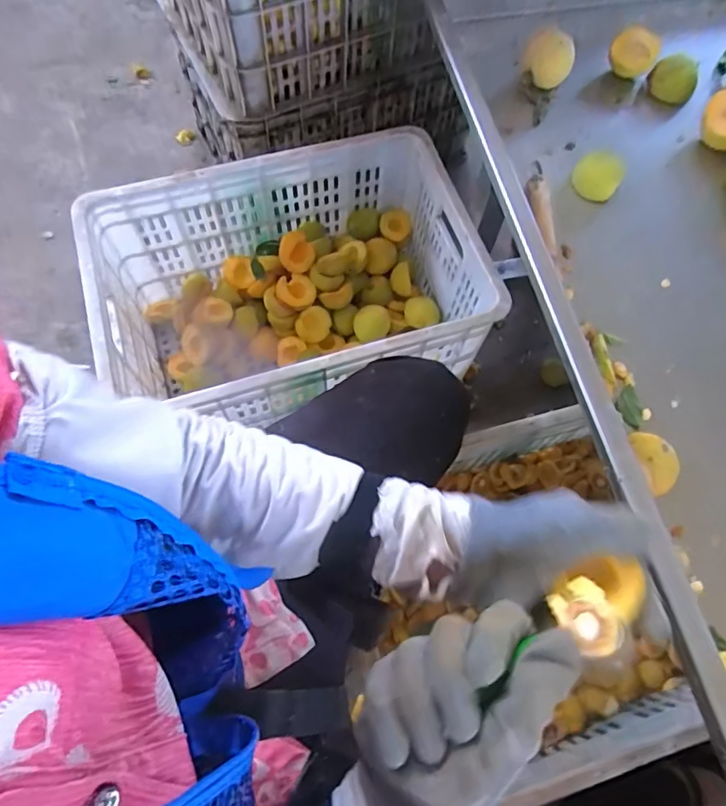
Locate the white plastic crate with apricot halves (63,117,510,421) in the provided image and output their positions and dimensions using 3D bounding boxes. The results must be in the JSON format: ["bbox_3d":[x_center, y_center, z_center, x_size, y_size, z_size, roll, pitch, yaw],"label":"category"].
[{"bbox_3d":[-0.103,-0.158,0.831,0.514,0.257,0.360,-18,70,-9],"label":"white plastic crate with apricot halves"}]

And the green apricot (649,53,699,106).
[{"bbox_3d":[0.391,-0.407,0.669,0.055,0.033,0.049,29,70,9],"label":"green apricot"}]

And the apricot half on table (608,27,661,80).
[{"bbox_3d":[0.345,-0.447,0.677,0.054,0.054,0.019,30,36,7],"label":"apricot half on table"}]

